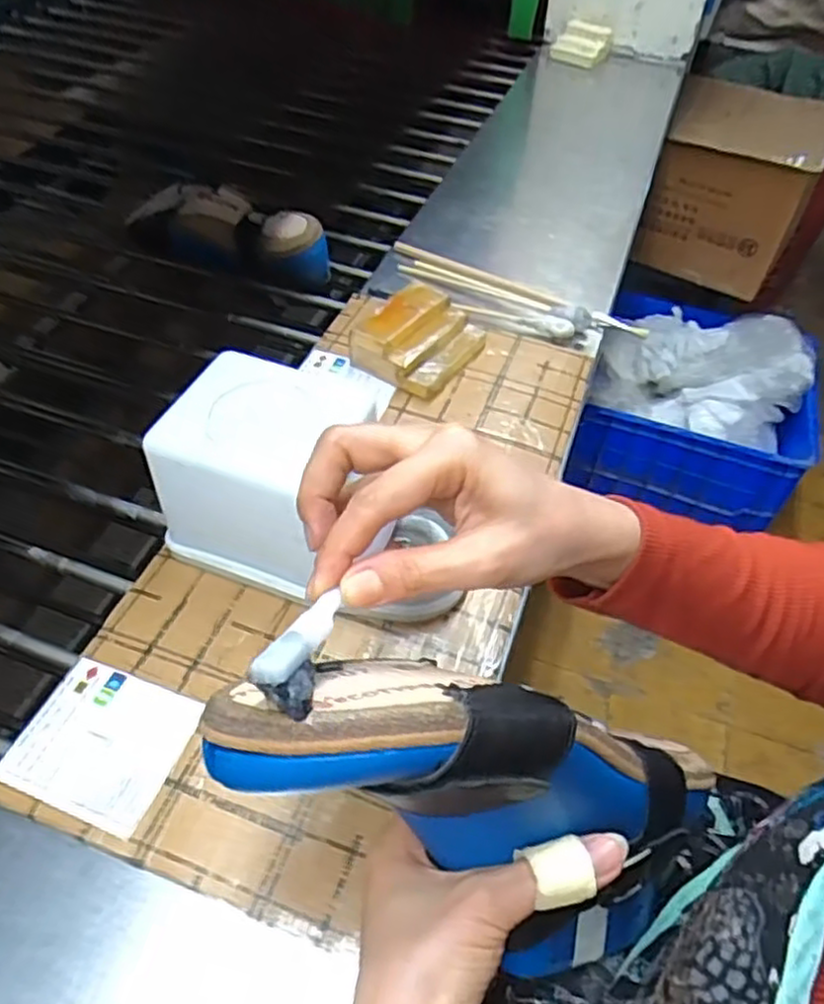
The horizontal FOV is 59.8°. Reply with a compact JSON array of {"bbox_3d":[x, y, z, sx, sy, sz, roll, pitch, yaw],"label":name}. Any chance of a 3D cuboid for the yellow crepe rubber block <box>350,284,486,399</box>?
[{"bbox_3d":[0.009,-0.139,0.607,0.081,0.042,0.104,30,53,20],"label":"yellow crepe rubber block"}]

